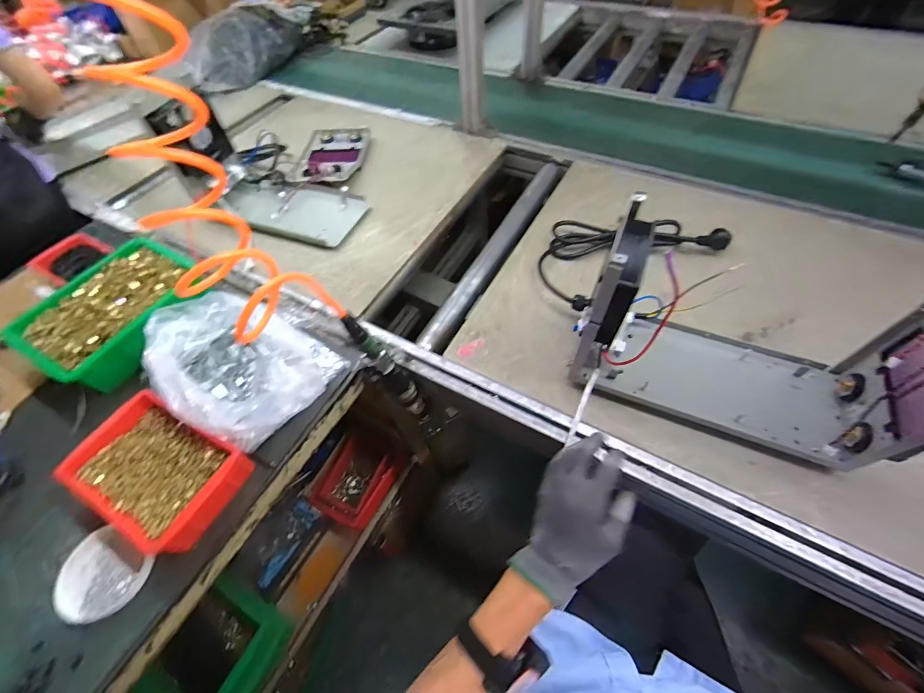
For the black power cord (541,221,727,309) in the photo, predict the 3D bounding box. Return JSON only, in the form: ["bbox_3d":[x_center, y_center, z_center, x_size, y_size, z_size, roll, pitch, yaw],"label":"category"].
[{"bbox_3d":[0.300,-0.191,0.726,0.339,0.050,0.189,-26,58,-13],"label":"black power cord"}]

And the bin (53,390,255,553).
[{"bbox_3d":[-0.394,0.159,0.510,0.206,0.065,0.129,23,61,19],"label":"bin"}]

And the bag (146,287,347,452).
[{"bbox_3d":[-0.326,0.029,0.570,0.236,0.104,0.188,21,60,17],"label":"bag"}]

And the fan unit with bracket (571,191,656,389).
[{"bbox_3d":[0.193,-0.057,0.511,0.048,0.236,0.142,18,59,16],"label":"fan unit with bracket"}]

